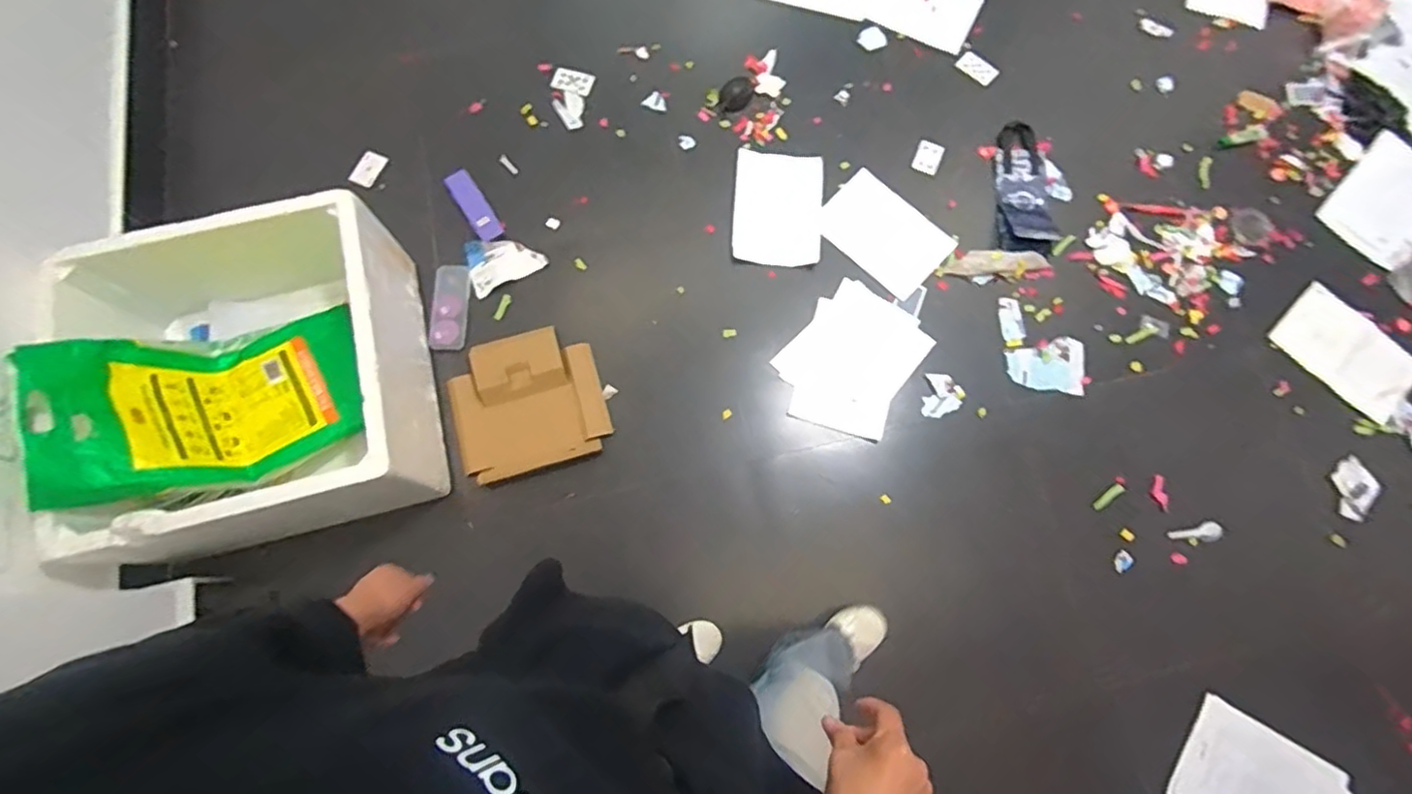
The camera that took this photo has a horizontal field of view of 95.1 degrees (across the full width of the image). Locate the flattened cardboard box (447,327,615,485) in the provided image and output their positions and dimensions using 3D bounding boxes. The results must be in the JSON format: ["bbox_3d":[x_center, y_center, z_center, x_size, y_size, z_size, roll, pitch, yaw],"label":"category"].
[{"bbox_3d":[-0.373,0.009,1.360,0.305,0.033,0.291,-16,77,-3],"label":"flattened cardboard box"}]

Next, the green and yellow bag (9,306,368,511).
[{"bbox_3d":[-0.882,0.003,1.165,0.387,0.308,0.320,-19,76,-7],"label":"green and yellow bag"}]

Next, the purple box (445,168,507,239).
[{"bbox_3d":[-0.529,-0.438,1.476,0.056,0.032,0.181,-33,79,-7],"label":"purple box"}]

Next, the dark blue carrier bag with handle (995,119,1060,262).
[{"bbox_3d":[0.746,-0.491,1.504,0.130,0.024,0.342,5,77,2],"label":"dark blue carrier bag with handle"}]

